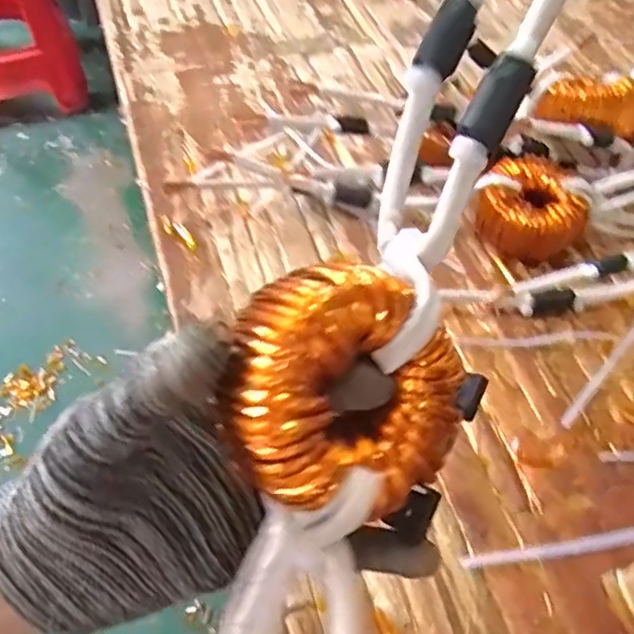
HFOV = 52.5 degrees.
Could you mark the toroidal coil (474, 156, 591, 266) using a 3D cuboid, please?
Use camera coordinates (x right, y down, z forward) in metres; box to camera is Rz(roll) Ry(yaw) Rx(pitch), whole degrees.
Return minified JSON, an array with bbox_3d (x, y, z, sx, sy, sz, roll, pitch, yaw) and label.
[{"bbox_3d":[0.163,-0.078,0.494,0.076,0.046,0.071,2,52,-2],"label":"toroidal coil"}]

